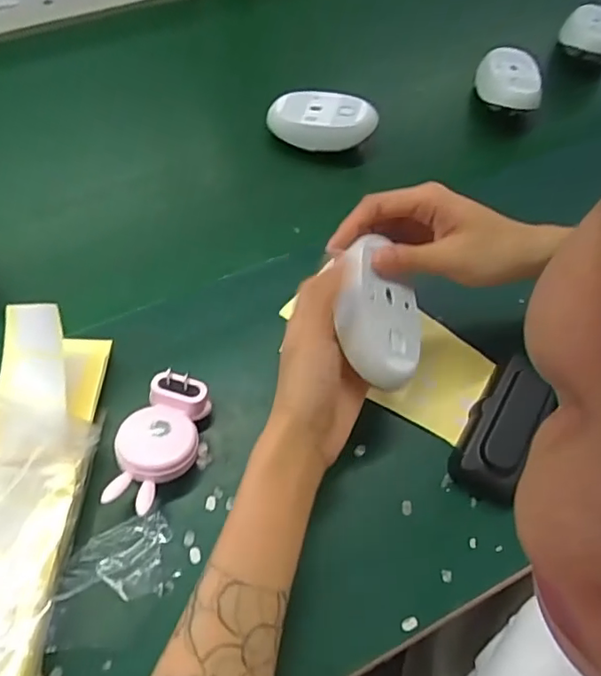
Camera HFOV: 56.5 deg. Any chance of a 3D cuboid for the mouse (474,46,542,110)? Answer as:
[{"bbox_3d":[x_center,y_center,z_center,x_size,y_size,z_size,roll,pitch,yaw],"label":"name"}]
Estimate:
[{"bbox_3d":[0.215,-0.269,0.576,0.062,0.027,0.098,14,61,5],"label":"mouse"}]

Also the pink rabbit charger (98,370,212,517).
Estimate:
[{"bbox_3d":[-0.093,0.070,0.376,0.049,0.033,0.091,8,61,2],"label":"pink rabbit charger"}]

